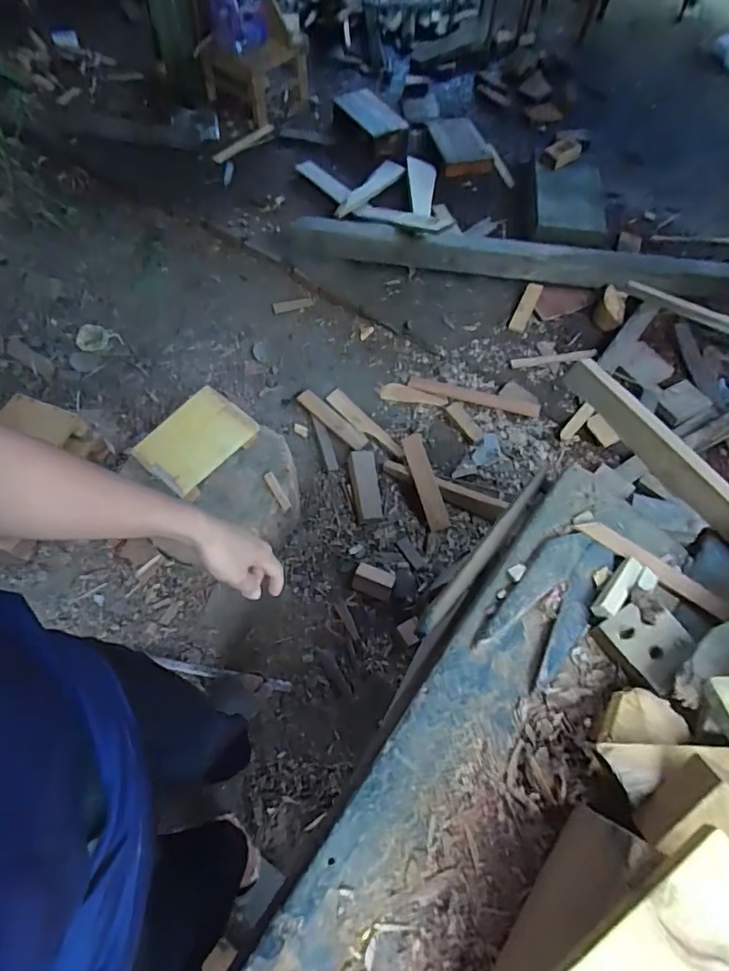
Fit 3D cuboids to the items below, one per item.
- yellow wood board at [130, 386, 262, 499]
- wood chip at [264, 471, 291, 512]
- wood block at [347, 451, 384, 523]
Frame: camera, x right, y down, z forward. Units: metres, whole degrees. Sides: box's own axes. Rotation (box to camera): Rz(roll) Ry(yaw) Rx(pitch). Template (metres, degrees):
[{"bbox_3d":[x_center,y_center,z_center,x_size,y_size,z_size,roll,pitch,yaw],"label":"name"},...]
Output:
[{"bbox_3d":[-0.399,-0.107,1.236,0.242,0.022,0.162,-44,100,-7],"label":"yellow wood board"},{"bbox_3d":[-0.211,0.014,1.257,0.023,0.013,0.111,-28,65,-13],"label":"wood chip"},{"bbox_3d":[0.002,0.002,1.443,0.075,0.031,0.209,-6,62,-5],"label":"wood block"}]

